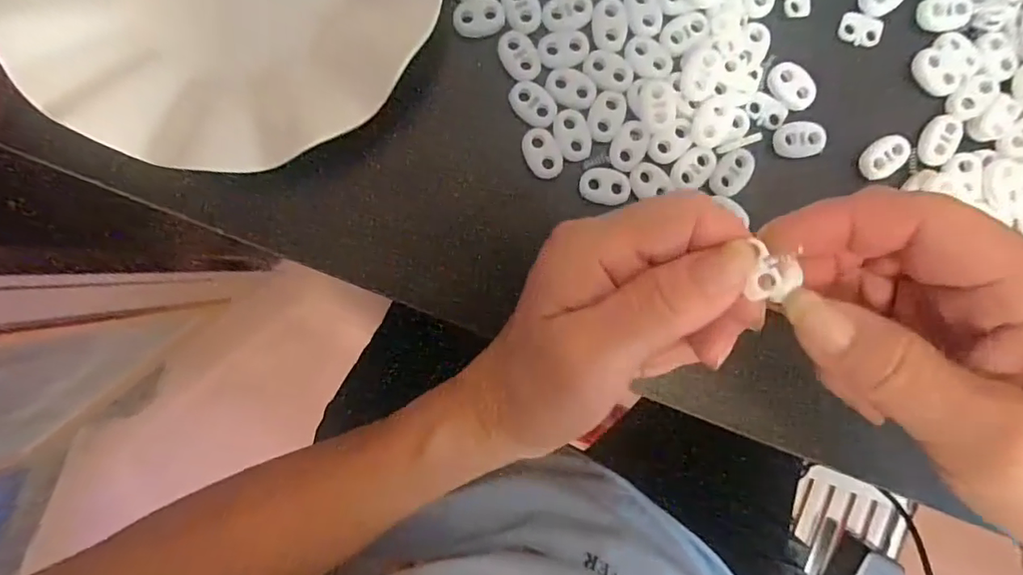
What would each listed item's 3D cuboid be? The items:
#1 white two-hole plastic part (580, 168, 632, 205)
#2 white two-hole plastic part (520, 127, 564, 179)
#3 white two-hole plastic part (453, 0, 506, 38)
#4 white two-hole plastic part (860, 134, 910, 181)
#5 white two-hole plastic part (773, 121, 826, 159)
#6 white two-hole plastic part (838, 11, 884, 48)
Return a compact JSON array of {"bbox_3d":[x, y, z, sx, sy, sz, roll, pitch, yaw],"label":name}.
[{"bbox_3d":[0.042,-0.045,0.239,0.021,0.004,0.016,3,92,-1],"label":"white two-hole plastic part"},{"bbox_3d":[0.014,-0.059,0.236,0.015,0.004,0.022,-28,92,0],"label":"white two-hole plastic part"},{"bbox_3d":[-0.014,-0.118,0.233,0.022,0.004,0.015,-12,92,-1],"label":"white two-hole plastic part"},{"bbox_3d":[0.166,-0.058,0.239,0.022,0.004,0.015,-42,92,0],"label":"white two-hole plastic part"},{"bbox_3d":[0.128,-0.066,0.240,0.021,0.005,0.016,-5,92,-1],"label":"white two-hole plastic part"},{"bbox_3d":[0.158,-0.116,0.243,0.018,0.005,0.012,18,91,-2],"label":"white two-hole plastic part"}]

